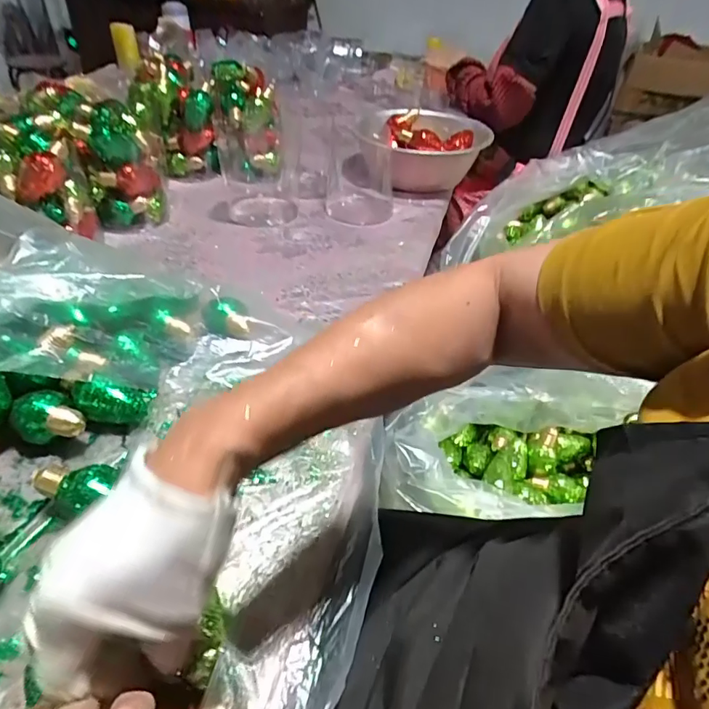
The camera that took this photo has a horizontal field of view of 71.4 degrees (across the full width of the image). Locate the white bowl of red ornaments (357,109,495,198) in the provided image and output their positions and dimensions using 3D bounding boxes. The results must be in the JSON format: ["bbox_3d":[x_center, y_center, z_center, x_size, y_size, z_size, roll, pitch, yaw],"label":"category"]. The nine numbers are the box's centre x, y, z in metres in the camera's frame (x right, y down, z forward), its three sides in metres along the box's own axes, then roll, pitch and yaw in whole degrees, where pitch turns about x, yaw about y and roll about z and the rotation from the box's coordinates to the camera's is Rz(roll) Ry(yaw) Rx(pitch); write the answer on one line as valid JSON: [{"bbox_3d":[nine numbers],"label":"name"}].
[{"bbox_3d":[0.139,-0.419,1.011,0.248,0.119,0.240,3,41,-3],"label":"white bowl of red ornaments"}]

